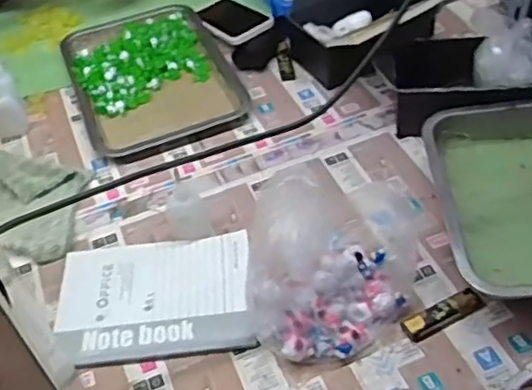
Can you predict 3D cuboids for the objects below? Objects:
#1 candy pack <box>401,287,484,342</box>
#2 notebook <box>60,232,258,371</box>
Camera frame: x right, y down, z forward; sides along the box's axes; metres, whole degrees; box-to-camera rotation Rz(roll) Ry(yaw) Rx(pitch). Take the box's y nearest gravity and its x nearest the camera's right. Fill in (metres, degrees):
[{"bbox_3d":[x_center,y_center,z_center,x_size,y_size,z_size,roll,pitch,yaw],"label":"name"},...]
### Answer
[{"bbox_3d":[0.165,0.111,0.595,0.077,0.014,0.023,-23,48,-15],"label":"candy pack"},{"bbox_3d":[-0.111,0.102,0.649,0.189,0.015,0.137,-8,46,-1],"label":"notebook"}]

